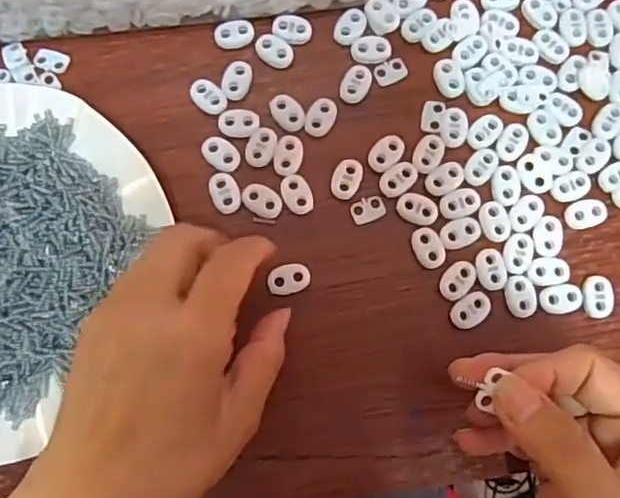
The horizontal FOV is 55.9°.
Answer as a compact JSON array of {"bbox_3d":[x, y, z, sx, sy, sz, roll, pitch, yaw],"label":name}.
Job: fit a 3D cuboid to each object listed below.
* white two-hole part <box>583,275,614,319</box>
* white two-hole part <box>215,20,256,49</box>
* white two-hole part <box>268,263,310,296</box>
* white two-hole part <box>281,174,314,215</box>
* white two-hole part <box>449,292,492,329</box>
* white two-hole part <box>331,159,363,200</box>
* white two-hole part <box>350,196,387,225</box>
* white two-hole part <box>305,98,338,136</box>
[{"bbox_3d":[0.155,0.026,0.317,0.016,0.009,0.022,-3,81,-2],"label":"white two-hole part"},{"bbox_3d":[-0.043,-0.123,0.333,0.022,0.004,0.015,-17,82,-4],"label":"white two-hole part"},{"bbox_3d":[-0.011,0.016,0.313,0.023,0.004,0.016,-10,82,-3],"label":"white two-hole part"},{"bbox_3d":[-0.007,-0.030,0.320,0.015,0.004,0.023,-23,83,-5],"label":"white two-hole part"},{"bbox_3d":[0.086,0.033,0.312,0.023,0.004,0.013,-37,84,-7],"label":"white two-hole part"},{"bbox_3d":[0.021,-0.039,0.322,0.016,0.004,0.023,13,81,0],"label":"white two-hole part"},{"bbox_3d":[0.032,-0.022,0.321,0.018,0.004,0.013,-18,82,-5],"label":"white two-hole part"},{"bbox_3d":[0.006,-0.074,0.327,0.015,0.004,0.024,25,81,2],"label":"white two-hole part"}]

